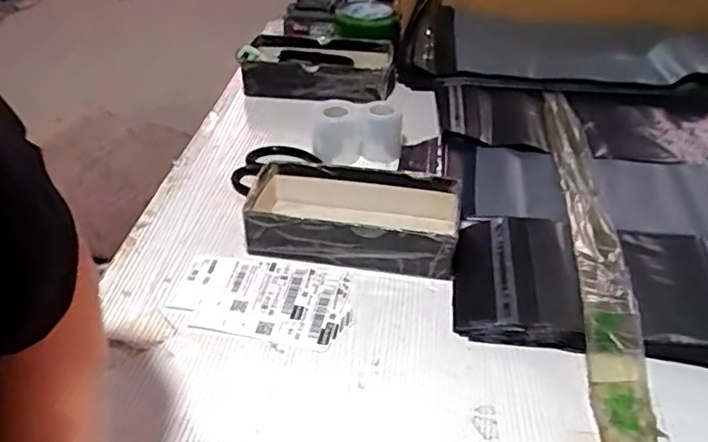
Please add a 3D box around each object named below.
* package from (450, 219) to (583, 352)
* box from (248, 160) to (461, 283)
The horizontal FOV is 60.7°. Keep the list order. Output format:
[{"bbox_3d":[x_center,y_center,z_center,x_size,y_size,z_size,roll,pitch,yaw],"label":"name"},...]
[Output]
[{"bbox_3d":[0.159,0.054,0.594,0.114,0.026,0.158,6,37,7],"label":"package"},{"bbox_3d":[0.002,-0.005,0.646,0.220,0.054,0.120,6,37,7],"label":"box"}]

